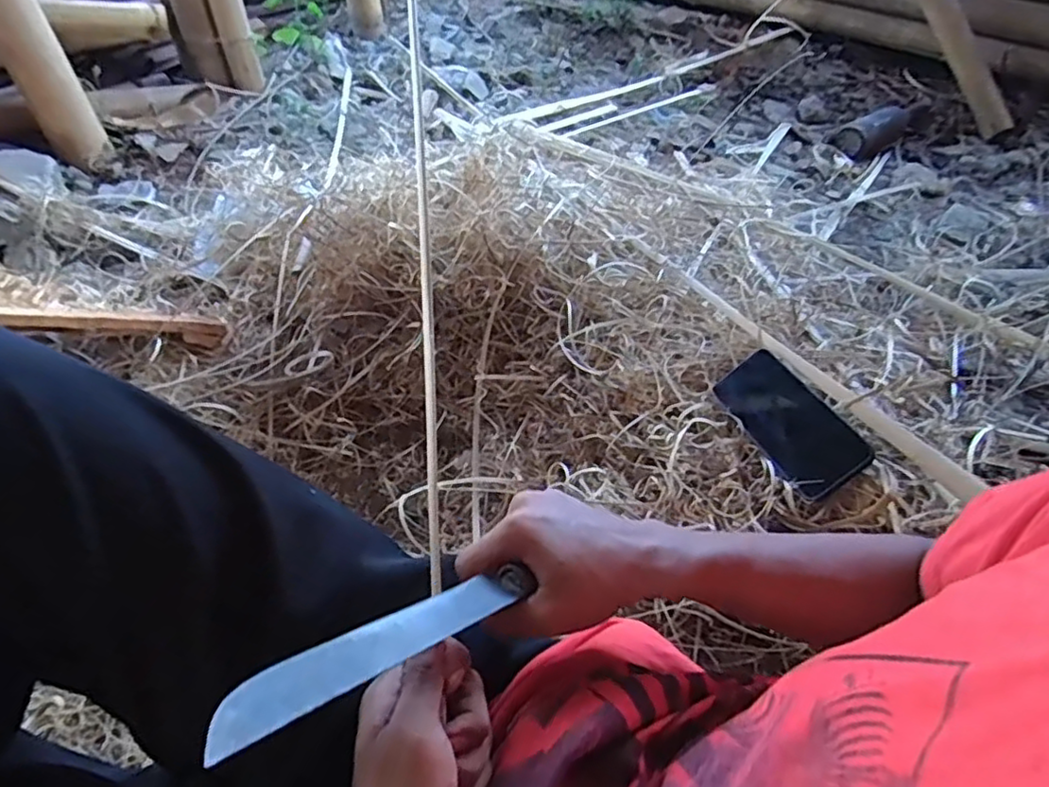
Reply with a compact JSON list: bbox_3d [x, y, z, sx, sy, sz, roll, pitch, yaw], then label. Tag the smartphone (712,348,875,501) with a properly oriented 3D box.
[{"bbox_3d":[0.279,0.026,0.689,0.081,0.013,0.176,-34,48,4],"label":"smartphone"}]

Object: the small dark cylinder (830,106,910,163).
[{"bbox_3d":[0.797,-0.597,1.469,0.237,0.059,0.070,-26,56,-24],"label":"small dark cylinder"}]

